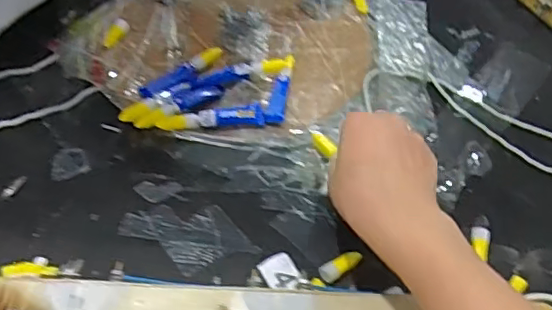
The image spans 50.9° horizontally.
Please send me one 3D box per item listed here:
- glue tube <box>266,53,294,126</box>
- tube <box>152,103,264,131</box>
[{"bbox_3d":[0.004,-0.061,0.519,0.016,0.011,0.087,8,51,2],"label":"glue tube"},{"bbox_3d":[-0.054,-0.030,0.487,0.088,0.011,0.016,-4,52,-8],"label":"tube"}]

